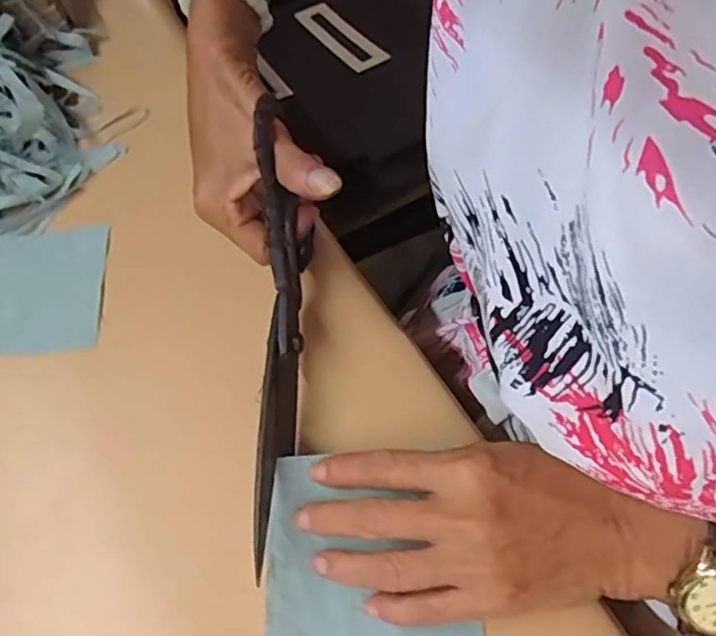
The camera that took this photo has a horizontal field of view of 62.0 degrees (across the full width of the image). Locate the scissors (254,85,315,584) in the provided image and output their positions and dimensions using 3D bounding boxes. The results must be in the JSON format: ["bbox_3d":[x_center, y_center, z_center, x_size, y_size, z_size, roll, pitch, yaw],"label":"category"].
[{"bbox_3d":[-0.037,0.006,0.292,0.018,0.069,0.206,0,79,1],"label":"scissors"}]

